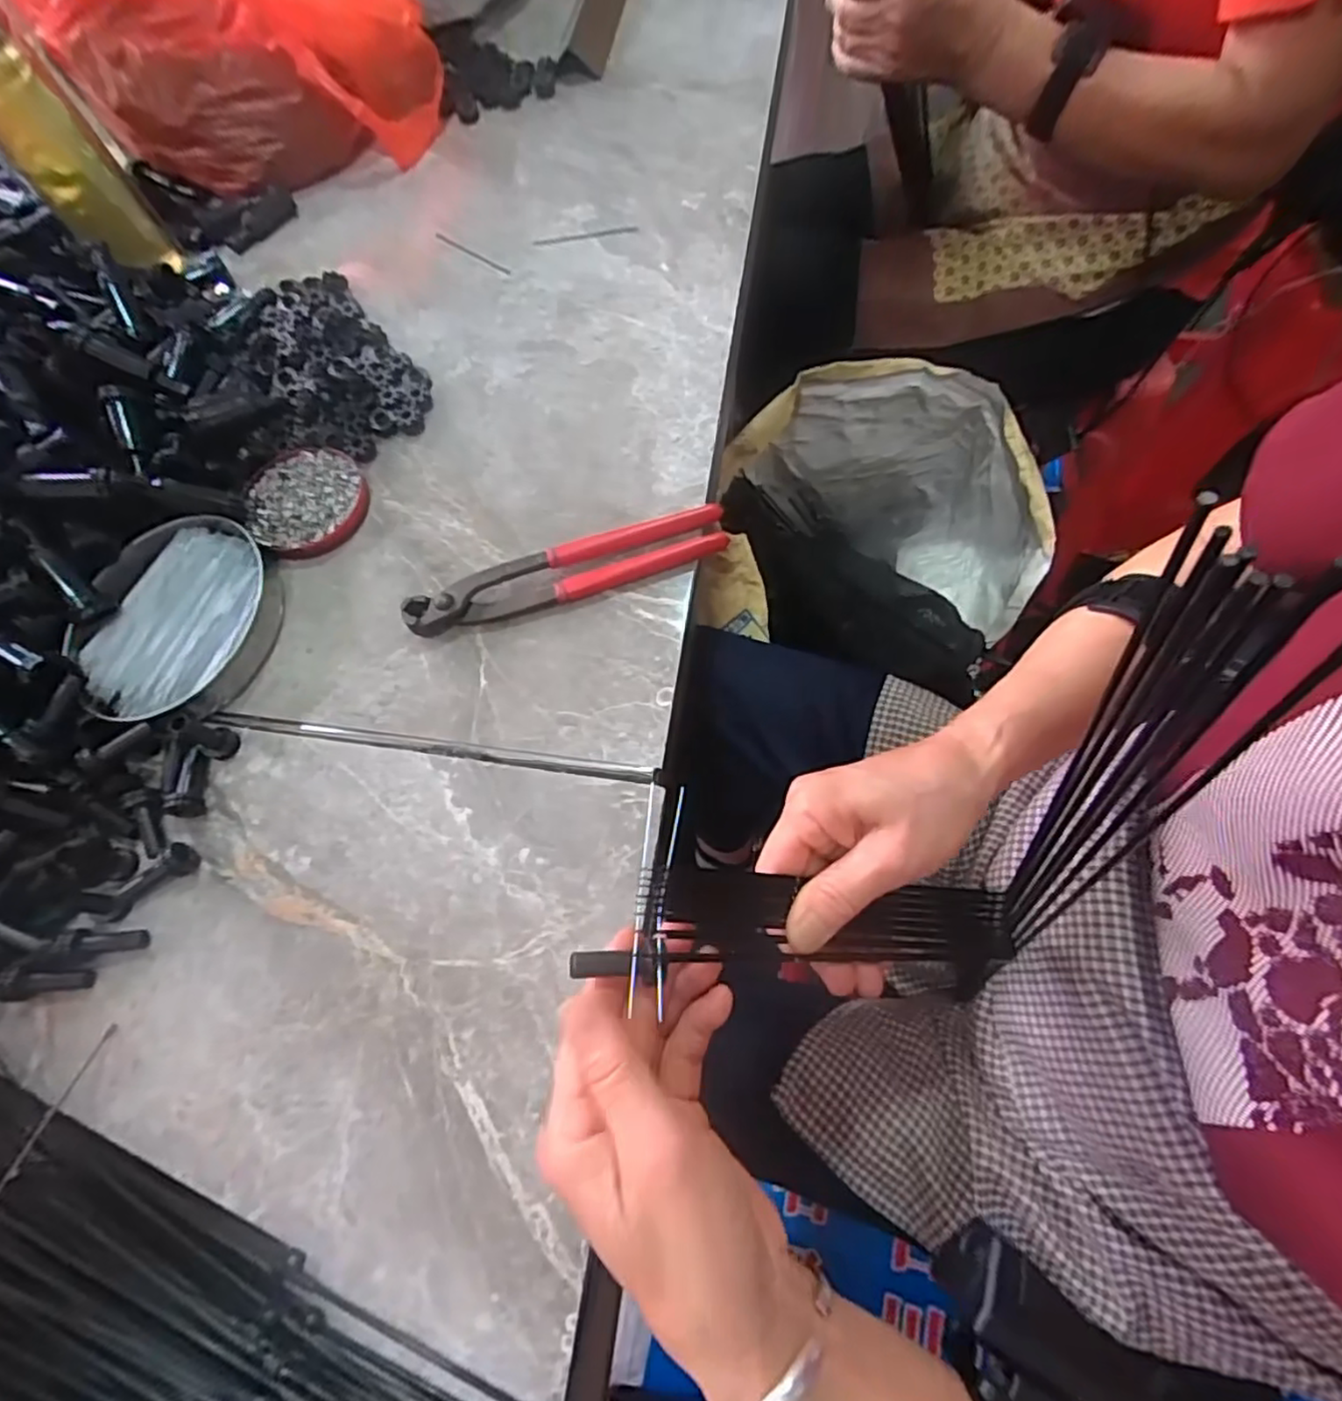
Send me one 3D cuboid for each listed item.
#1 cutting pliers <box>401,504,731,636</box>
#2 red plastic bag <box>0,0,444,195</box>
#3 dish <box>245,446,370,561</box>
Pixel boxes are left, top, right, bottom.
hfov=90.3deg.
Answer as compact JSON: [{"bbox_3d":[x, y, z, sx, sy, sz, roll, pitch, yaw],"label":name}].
[{"bbox_3d":[-0.063,-0.080,0.417,0.200,0.017,0.034,-18,68,-5],"label":"cutting pliers"},{"bbox_3d":[-0.373,-0.571,0.567,0.279,0.143,0.242,-27,69,-9],"label":"red plastic bag"},{"bbox_3d":[-0.248,-0.136,0.453,0.078,0.011,0.081,-1,68,2],"label":"dish"}]

